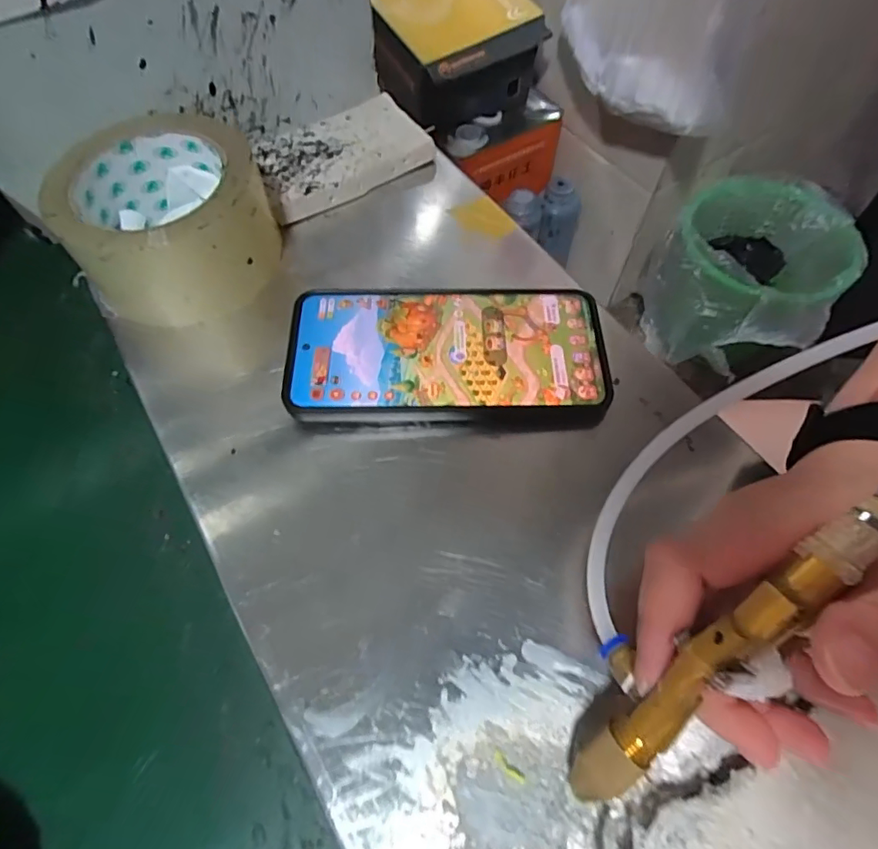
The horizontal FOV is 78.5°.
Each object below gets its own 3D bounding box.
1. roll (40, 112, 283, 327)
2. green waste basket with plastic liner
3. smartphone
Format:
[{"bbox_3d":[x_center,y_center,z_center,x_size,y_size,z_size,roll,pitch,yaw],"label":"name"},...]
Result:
[{"bbox_3d":[-0.151,-0.116,0.302,0.104,0.058,0.104,0,61,1],"label":"roll"},{"bbox_3d":[0.565,-0.256,1.026,0.289,0.265,0.312,0,61,1],"label":"green waste basket with plastic liner"},{"bbox_3d":[0.005,-0.037,0.280,0.160,0.012,0.082,1,61,1],"label":"smartphone"}]

